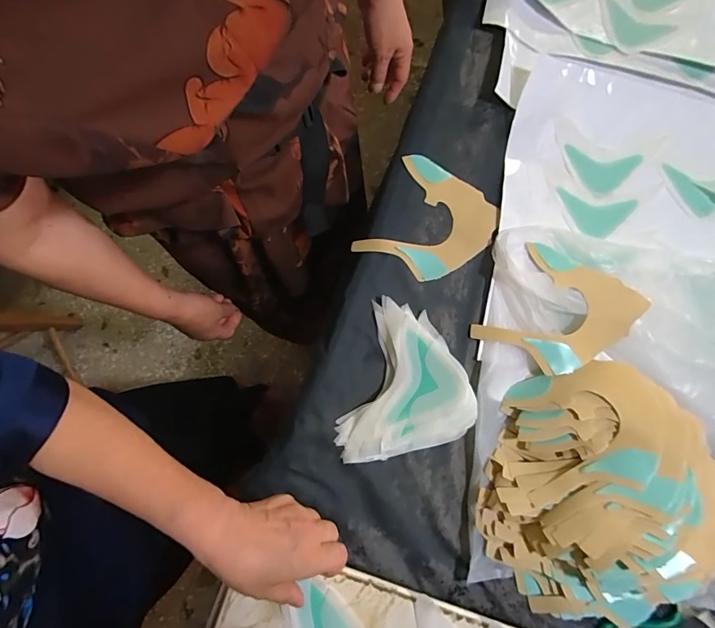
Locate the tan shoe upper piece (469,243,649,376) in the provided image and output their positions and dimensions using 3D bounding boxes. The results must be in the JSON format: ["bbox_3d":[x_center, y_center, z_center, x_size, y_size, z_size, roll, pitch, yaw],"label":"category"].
[{"bbox_3d":[0.277,-0.001,0.560,0.166,0.032,0.167,33,81,5],"label":"tan shoe upper piece"}]

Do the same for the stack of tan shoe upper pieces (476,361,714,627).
[{"bbox_3d":[0.308,0.214,0.473,0.282,0.072,0.310,23,81,4],"label":"stack of tan shoe upper pieces"}]

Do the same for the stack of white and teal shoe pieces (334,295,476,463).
[{"bbox_3d":[0.047,0.078,0.532,0.181,0.037,0.197,-15,80,-3],"label":"stack of white and teal shoe pieces"}]

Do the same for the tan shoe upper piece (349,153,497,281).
[{"bbox_3d":[0.110,-0.133,0.595,0.164,0.014,0.169,28,81,4],"label":"tan shoe upper piece"}]

